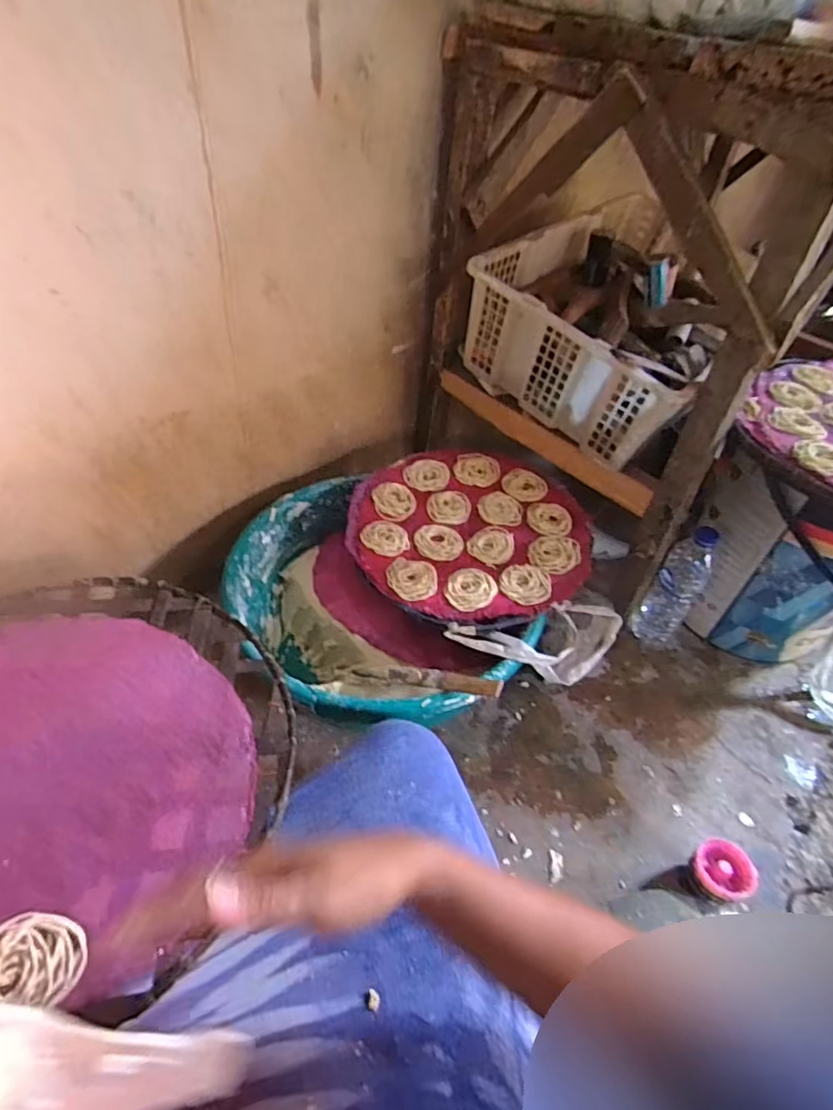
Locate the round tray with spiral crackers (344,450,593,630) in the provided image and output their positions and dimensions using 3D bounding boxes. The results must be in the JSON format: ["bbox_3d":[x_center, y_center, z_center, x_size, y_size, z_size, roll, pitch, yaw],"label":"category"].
[{"bbox_3d":[0.079,-0.043,0.846,0.345,0.029,0.343,3,46,-4],"label":"round tray with spiral crackers"}]

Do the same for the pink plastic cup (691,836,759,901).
[{"bbox_3d":[0.356,0.375,0.674,0.071,0.054,0.062,-20,51,-24],"label":"pink plastic cup"}]

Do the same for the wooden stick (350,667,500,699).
[{"bbox_3d":[0.007,0.150,0.691,0.217,0.020,0.021,-3,35,38],"label":"wooden stick"}]

